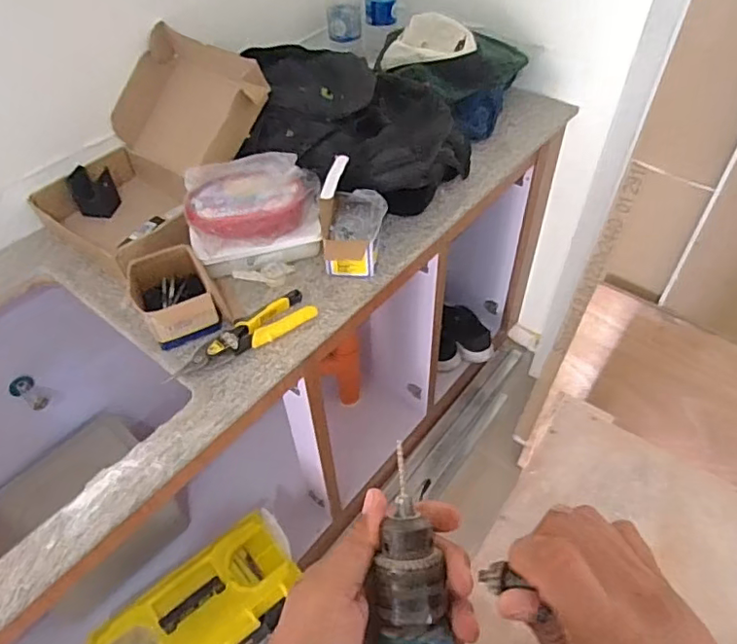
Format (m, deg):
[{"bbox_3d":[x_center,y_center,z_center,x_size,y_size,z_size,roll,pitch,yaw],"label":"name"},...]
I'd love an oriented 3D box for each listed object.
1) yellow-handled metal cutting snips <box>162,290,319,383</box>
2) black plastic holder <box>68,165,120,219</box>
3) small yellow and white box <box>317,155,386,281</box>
[{"bbox_3d":[-0.186,0.017,0.849,0.223,0.019,0.062,-30,54,-23],"label":"yellow-handled metal cutting snips"},{"bbox_3d":[-0.506,-0.239,1.056,0.076,0.077,0.048,-24,52,-18],"label":"black plastic holder"},{"bbox_3d":[-0.024,-0.166,0.920,0.088,0.153,0.120,6,49,8],"label":"small yellow and white box"}]

